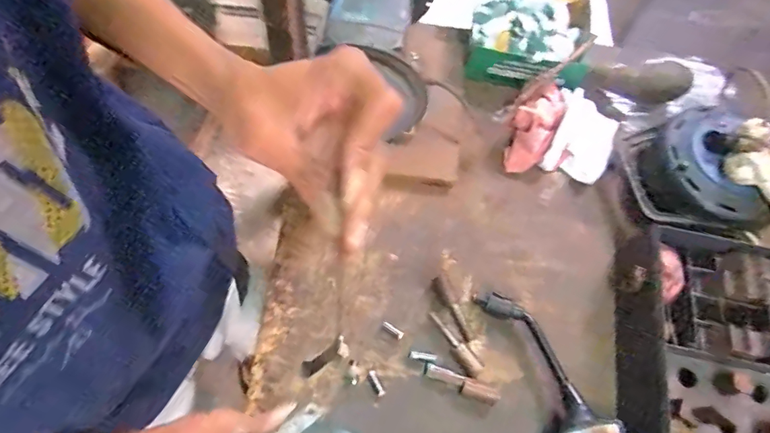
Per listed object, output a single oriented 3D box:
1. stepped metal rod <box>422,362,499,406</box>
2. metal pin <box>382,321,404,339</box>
[{"bbox_3d":[0.081,0.180,0.493,0.080,0.016,0.018,21,65,6],"label":"stepped metal rod"},{"bbox_3d":[0.008,0.127,0.514,0.026,0.007,0.008,34,67,12],"label":"metal pin"}]

